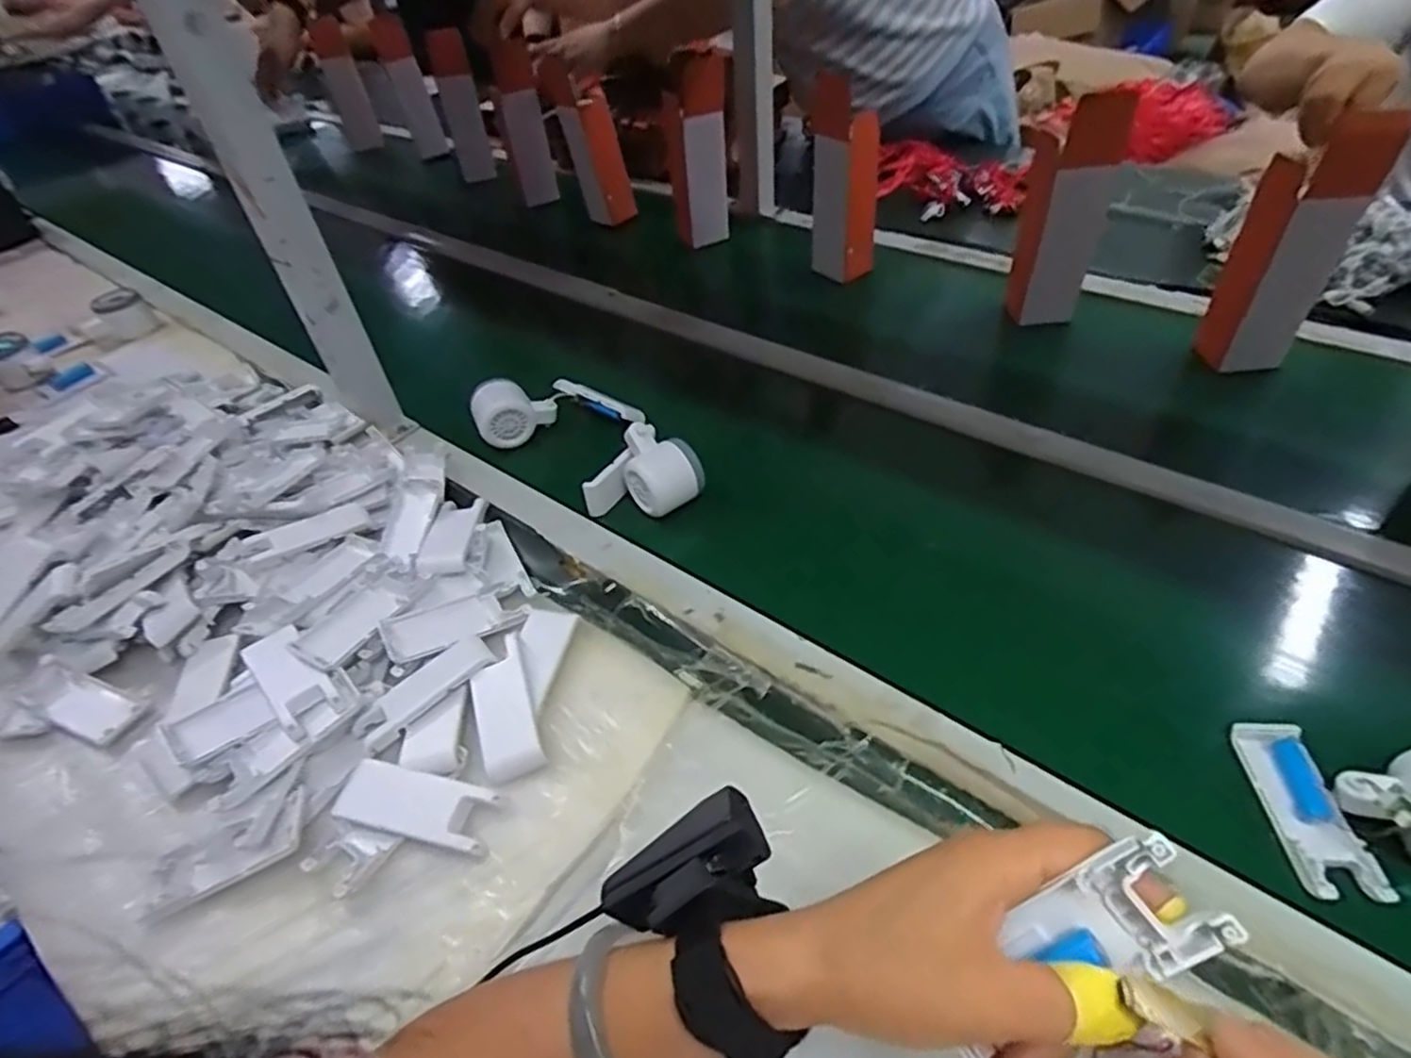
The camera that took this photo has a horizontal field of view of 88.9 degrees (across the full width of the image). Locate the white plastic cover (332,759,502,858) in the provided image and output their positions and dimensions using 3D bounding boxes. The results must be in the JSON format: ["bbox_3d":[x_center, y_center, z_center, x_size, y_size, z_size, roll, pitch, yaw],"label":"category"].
[{"bbox_3d":[-0.181,0.171,0.447,0.099,0.007,0.037,6,46,13],"label":"white plastic cover"}]

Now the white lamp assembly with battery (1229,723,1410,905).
[{"bbox_3d":[0.385,0.145,0.406,0.104,0.046,0.102,-1,45,6],"label":"white lamp assembly with battery"}]

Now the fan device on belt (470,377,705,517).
[{"bbox_3d":[-0.108,-0.094,0.704,0.253,0.061,0.125,29,55,31],"label":"fan device on belt"}]

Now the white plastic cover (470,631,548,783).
[{"bbox_3d":[-0.138,0.123,0.496,0.038,0.022,0.097,-17,45,-10],"label":"white plastic cover"}]

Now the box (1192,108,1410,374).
[{"bbox_3d":[0.556,-0.264,0.689,0.070,0.229,0.054,-2,45,5],"label":"box"}]

